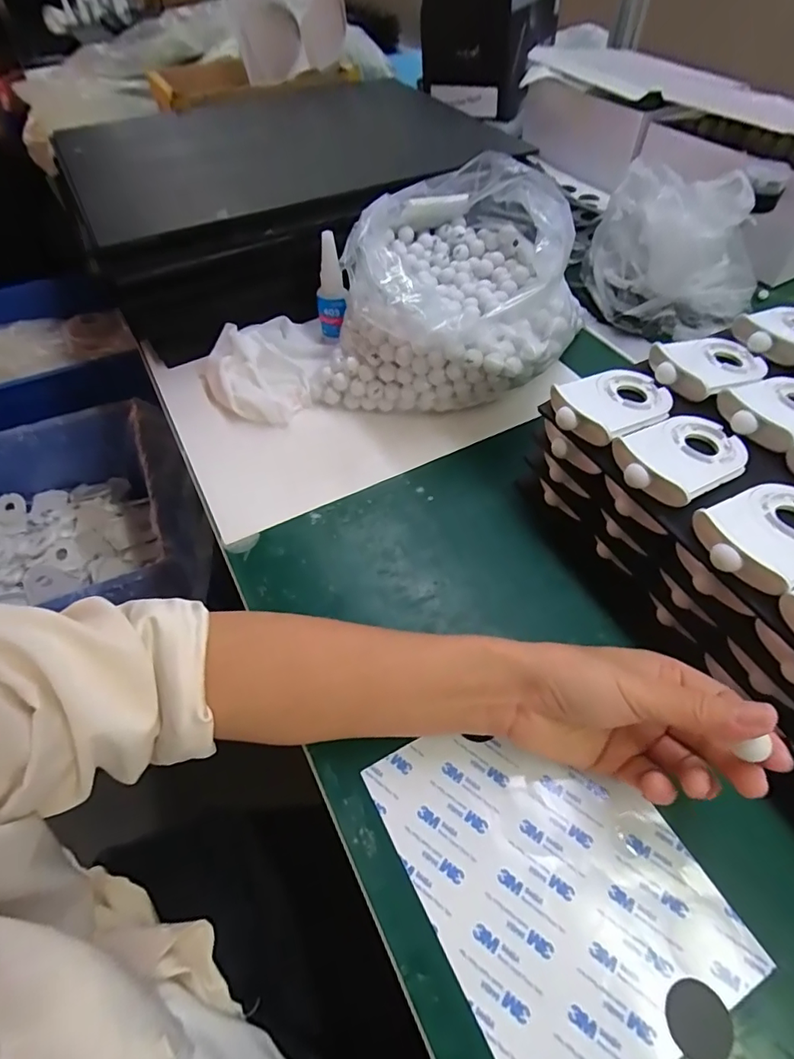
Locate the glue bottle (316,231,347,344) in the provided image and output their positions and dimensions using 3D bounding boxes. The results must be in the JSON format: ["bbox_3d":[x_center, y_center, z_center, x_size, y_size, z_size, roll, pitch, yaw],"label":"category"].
[{"bbox_3d":[-0.068,-0.241,0.518,0.028,0.103,0.028,-8,54,-5],"label":"glue bottle"}]

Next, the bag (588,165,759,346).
[{"bbox_3d":[0.308,-0.307,0.554,0.167,0.116,0.167,25,58,18],"label":"bag"}]

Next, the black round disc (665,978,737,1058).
[{"bbox_3d":[0.140,0.227,0.235,0.029,0.004,0.028,0,53,1],"label":"black round disc"}]

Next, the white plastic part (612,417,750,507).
[{"bbox_3d":[0.184,-0.049,0.326,0.091,0.012,0.059,-24,57,-16],"label":"white plastic part"}]

